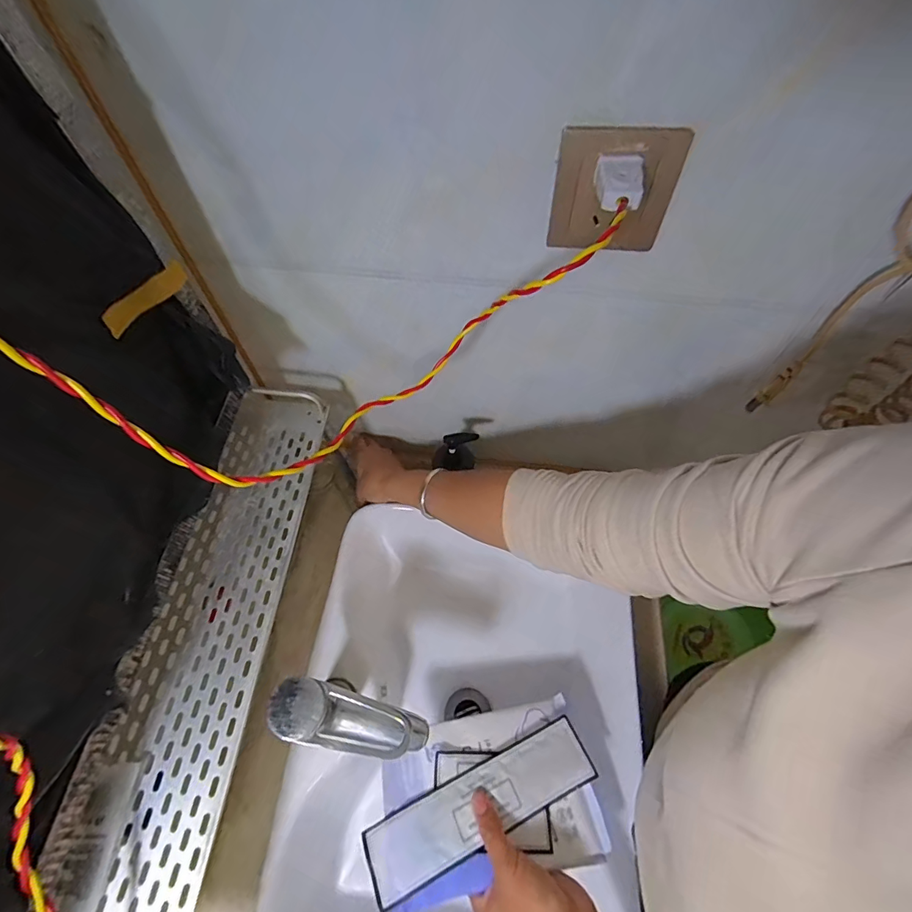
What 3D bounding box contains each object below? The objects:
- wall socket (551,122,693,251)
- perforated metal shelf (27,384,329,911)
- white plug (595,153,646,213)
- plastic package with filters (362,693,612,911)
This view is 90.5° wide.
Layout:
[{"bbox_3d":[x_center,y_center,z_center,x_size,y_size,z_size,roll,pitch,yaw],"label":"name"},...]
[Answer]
[{"bbox_3d":[0.117,-0.197,0.341,0.085,0.091,0.006,11,61,4],"label":"wall socket"},{"bbox_3d":[-0.227,0.181,0.386,0.117,0.044,0.594,5,60,1],"label":"perforated metal shelf"},{"bbox_3d":[0.111,-0.187,0.309,0.030,0.017,0.041,11,61,4],"label":"white plug"},{"bbox_3d":[0.026,0.319,0.432,0.209,0.018,0.134,-6,46,-9],"label":"plastic package with filters"}]

